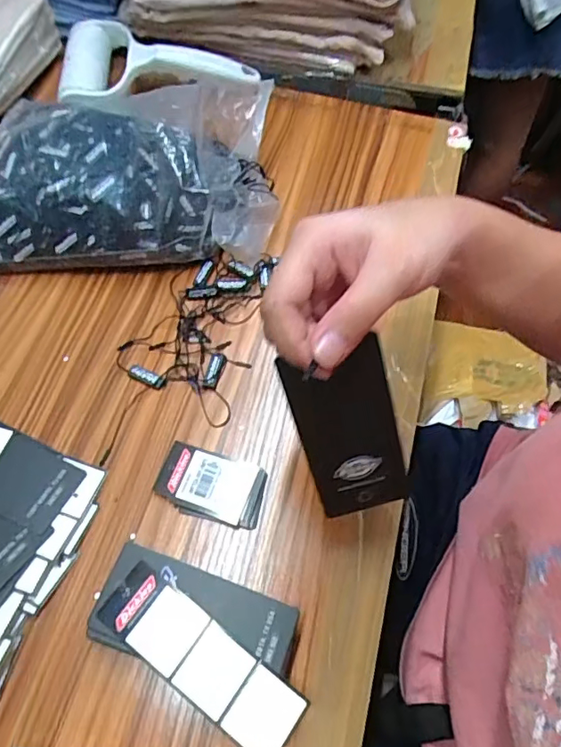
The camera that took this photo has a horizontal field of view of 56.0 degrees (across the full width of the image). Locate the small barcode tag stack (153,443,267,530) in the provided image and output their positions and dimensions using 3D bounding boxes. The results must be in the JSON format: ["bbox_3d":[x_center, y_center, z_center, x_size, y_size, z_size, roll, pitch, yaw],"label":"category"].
[{"bbox_3d":[-0.047,0.075,0.355,0.070,0.009,0.044,12,63,5],"label":"small barcode tag stack"}]

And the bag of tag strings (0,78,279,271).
[{"bbox_3d":[-0.131,-0.165,0.431,0.244,0.087,0.149,-1,62,-2],"label":"bag of tag strings"}]

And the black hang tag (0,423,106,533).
[{"bbox_3d":[-0.181,0.062,0.350,0.119,0.004,0.050,23,55,6],"label":"black hang tag"}]

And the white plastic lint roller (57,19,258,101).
[{"bbox_3d":[-0.126,-0.311,0.509,0.181,0.032,0.100,-18,64,-10],"label":"white plastic lint roller"}]

